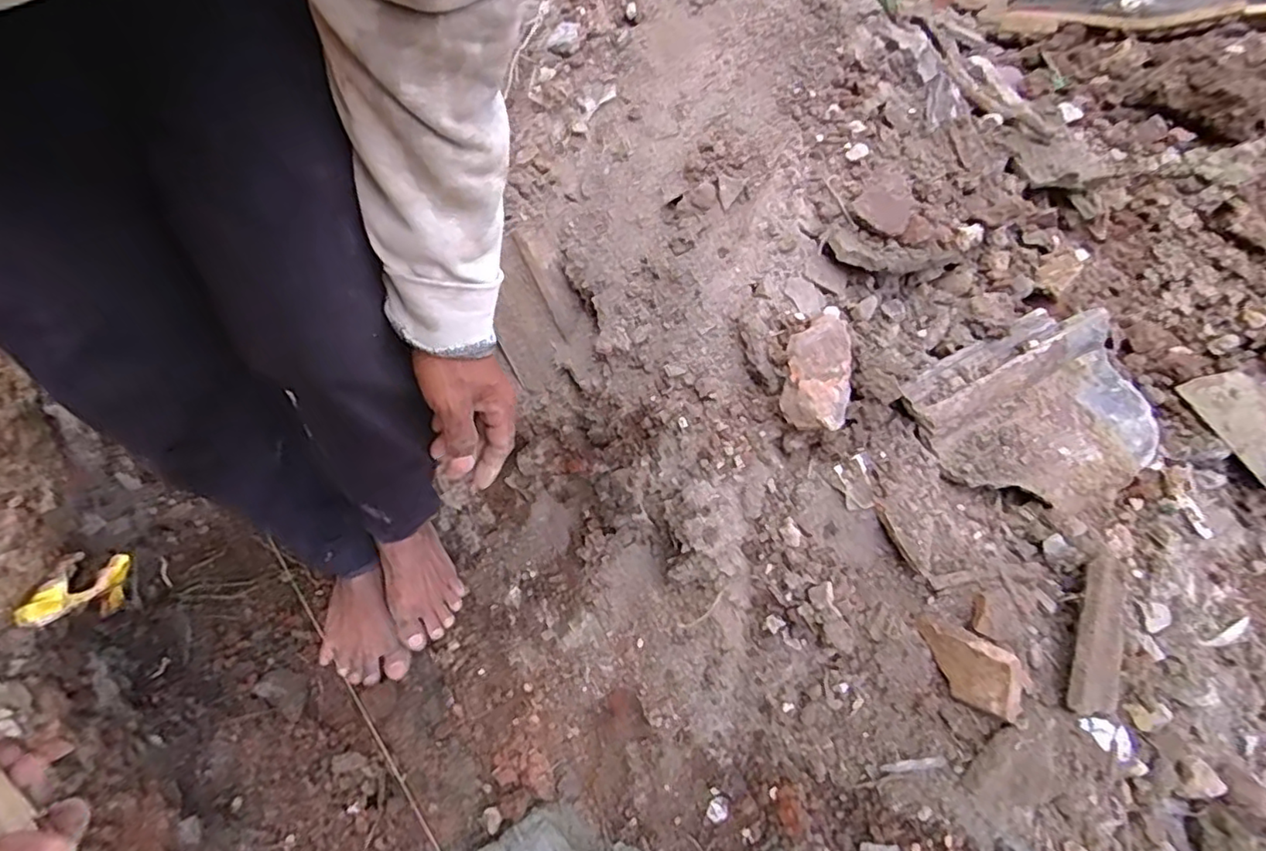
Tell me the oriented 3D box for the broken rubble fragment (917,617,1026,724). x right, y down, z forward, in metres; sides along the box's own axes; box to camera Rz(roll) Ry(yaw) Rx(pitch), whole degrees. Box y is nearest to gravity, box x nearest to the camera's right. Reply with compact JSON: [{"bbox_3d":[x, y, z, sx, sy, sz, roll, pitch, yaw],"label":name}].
[{"bbox_3d":[0.328,0.237,0.601,0.022,0.066,0.097,3,10,-37],"label":"broken rubble fragment"}]

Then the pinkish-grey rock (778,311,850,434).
[{"bbox_3d":[0.181,-0.052,0.602,0.061,0.047,0.121,8,51,2],"label":"pinkish-grey rock"}]

